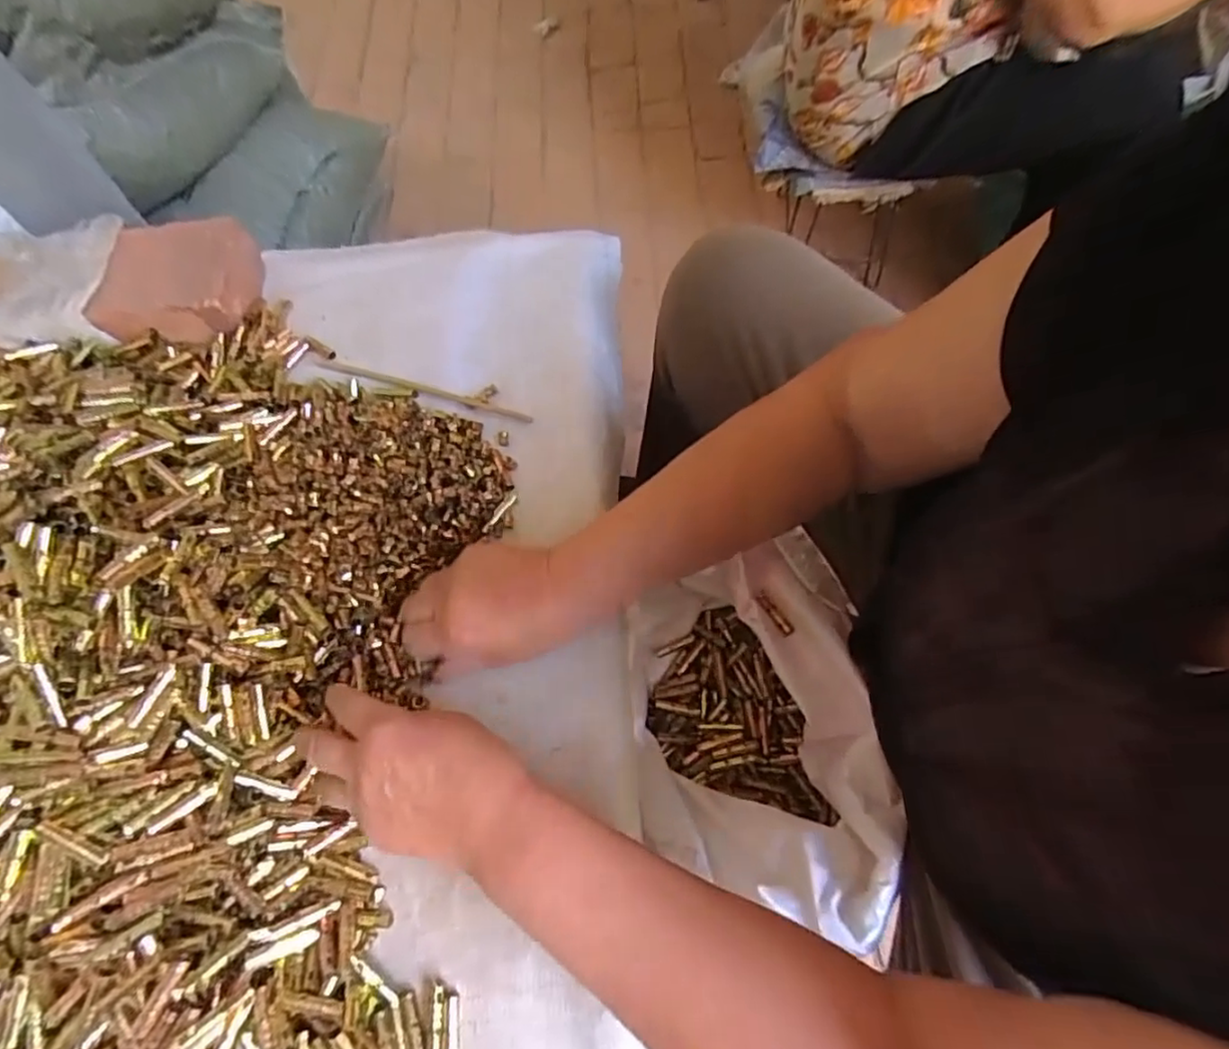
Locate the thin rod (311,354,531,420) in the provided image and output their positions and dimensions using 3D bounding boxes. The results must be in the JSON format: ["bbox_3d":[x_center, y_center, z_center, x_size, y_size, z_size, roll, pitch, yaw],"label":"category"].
[{"bbox_3d":[-0.172,-0.121,0.564,0.212,0.010,0.013,17,68,11],"label":"thin rod"}]

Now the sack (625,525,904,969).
[{"bbox_3d":[0.110,0.170,0.529,0.172,0.137,0.265,-6,66,1],"label":"sack"}]

